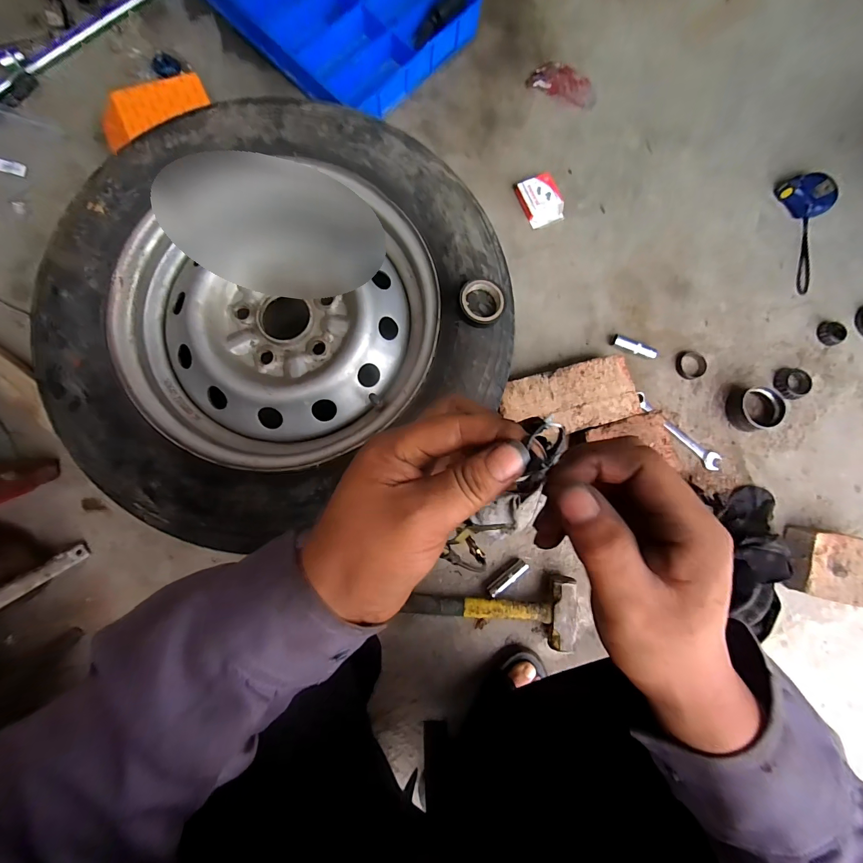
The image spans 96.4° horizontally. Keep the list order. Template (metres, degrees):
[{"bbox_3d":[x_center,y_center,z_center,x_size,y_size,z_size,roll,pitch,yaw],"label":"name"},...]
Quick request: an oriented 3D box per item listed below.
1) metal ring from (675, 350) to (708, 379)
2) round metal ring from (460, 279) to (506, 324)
[{"bbox_3d":[0.478,-0.124,0.708,0.061,0.009,0.054,-13,84,-5],"label":"metal ring"},{"bbox_3d":[0.063,-0.161,0.478,0.055,0.016,0.054,0,83,-3],"label":"round metal ring"}]

